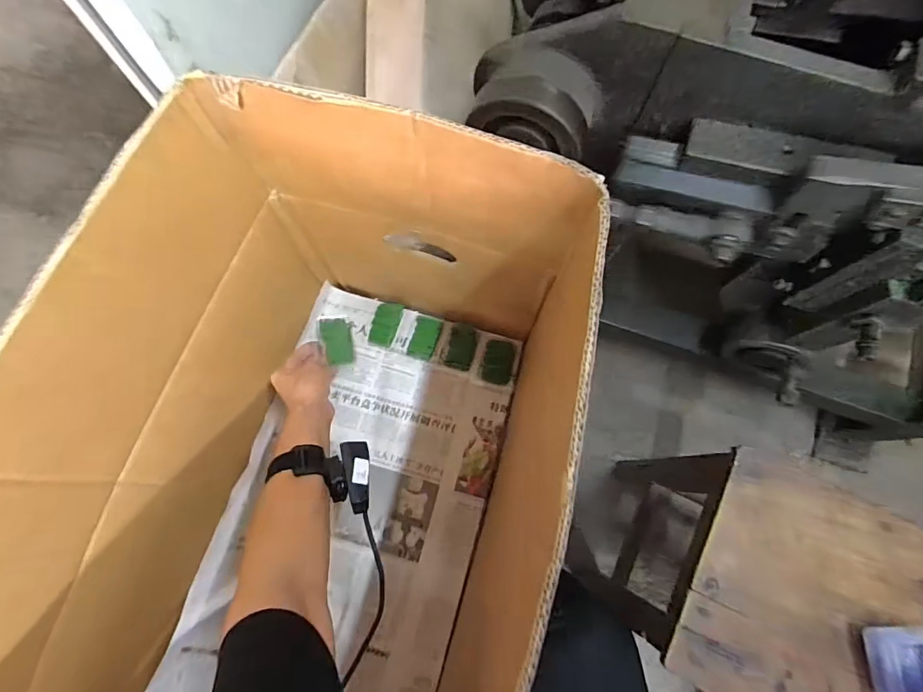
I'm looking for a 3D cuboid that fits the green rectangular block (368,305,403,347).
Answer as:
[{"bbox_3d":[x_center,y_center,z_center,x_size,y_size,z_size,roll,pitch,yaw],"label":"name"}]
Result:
[{"bbox_3d":[-0.113,-0.033,0.698,0.037,0.008,0.065,17,75,4],"label":"green rectangular block"}]

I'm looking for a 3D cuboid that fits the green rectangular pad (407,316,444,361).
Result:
[{"bbox_3d":[-0.054,-0.012,0.695,0.039,0.008,0.065,14,75,4],"label":"green rectangular pad"}]

